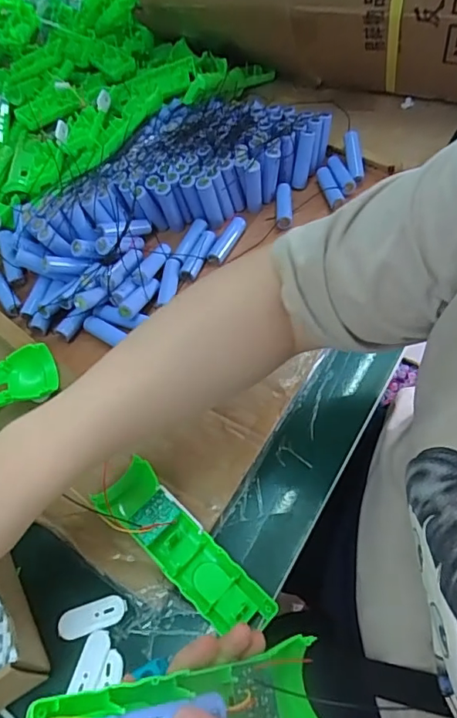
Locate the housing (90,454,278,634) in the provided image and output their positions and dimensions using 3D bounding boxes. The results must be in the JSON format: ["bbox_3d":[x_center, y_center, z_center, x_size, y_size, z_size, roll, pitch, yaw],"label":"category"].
[{"bbox_3d":[-0.037,0.147,0.385,0.048,0.031,0.157,-39,60,-22],"label":"housing"}]

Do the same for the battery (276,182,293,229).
[{"bbox_3d":[0.067,-0.184,0.598,0.019,0.016,0.068,1,54,5],"label":"battery"}]

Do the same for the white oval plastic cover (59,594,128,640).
[{"bbox_3d":[-0.101,0.192,0.375,0.050,0.004,0.021,-16,54,-7],"label":"white oval plastic cover"}]

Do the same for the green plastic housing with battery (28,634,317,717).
[{"bbox_3d":[-0.017,0.179,0.251,0.158,0.029,0.043,9,46,-31],"label":"green plastic housing with battery"}]

